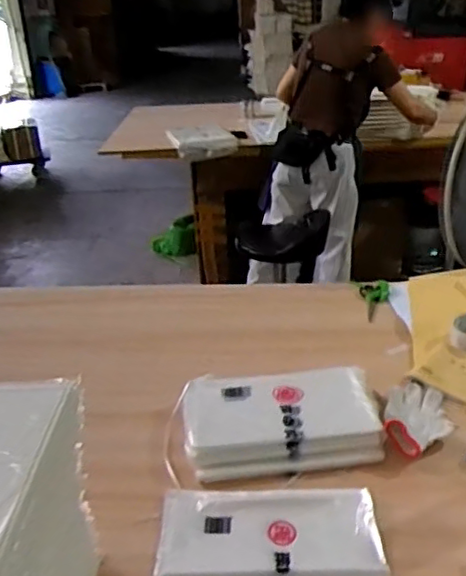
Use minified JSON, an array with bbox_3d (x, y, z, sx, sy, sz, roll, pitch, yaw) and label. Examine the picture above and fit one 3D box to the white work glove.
[{"bbox_3d":[0.316,0.218,1.054,0.111,0.046,0.212,5,15,20],"label":"white work glove"}]

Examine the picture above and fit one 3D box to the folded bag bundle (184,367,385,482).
[{"bbox_3d":[0.078,0.220,1.031,0.317,0.046,0.213,-3,26,-1],"label":"folded bag bundle"}]

